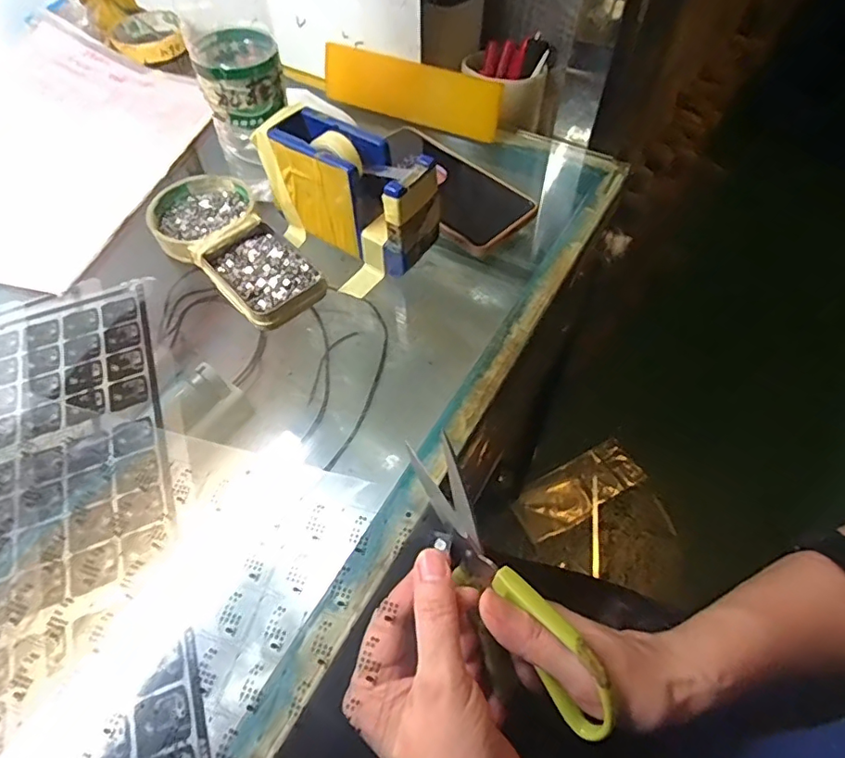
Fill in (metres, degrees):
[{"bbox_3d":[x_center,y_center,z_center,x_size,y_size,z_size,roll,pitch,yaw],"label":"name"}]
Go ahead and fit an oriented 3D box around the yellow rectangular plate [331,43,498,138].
[{"bbox_3d":[-0.013,-0.277,0.510,0.182,0.052,0.008,22,41,13],"label":"yellow rectangular plate"}]

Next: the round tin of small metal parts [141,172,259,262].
[{"bbox_3d":[-0.179,-0.132,0.428,0.077,0.015,0.084,-1,57,2],"label":"round tin of small metal parts"}]

